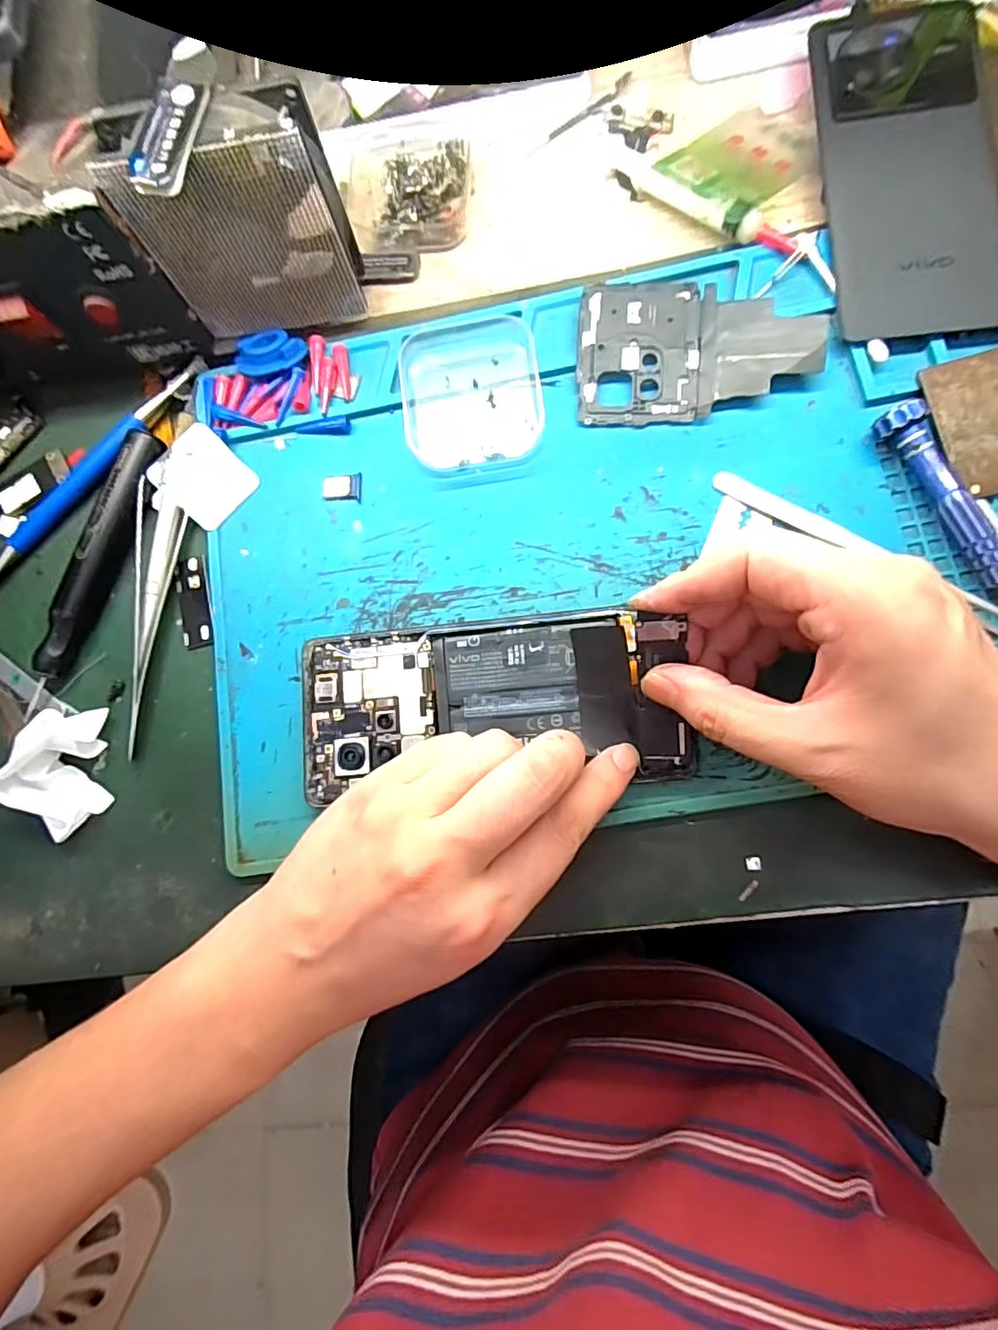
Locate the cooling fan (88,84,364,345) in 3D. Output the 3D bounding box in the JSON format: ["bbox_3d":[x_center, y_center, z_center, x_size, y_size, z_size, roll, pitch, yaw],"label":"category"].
[{"bbox_3d":[-0.105,-0.187,0.236,0.080,0.080,0.025,-8,82,5],"label":"cooling fan"}]

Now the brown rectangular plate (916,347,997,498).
[{"bbox_3d":[0.205,-0.102,0.231,0.037,0.005,0.060,-12,81,5],"label":"brown rectangular plate"}]

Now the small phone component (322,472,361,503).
[{"bbox_3d":[-0.075,-0.085,0.262,0.019,0.004,0.014,-2,82,6],"label":"small phone component"}]

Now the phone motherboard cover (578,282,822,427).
[{"bbox_3d":[0.089,-0.144,0.248,0.103,0.005,0.064,-2,88,10],"label":"phone motherboard cover"}]

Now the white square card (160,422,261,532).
[{"bbox_3d":[-0.143,-0.091,0.266,0.040,0.004,0.037,43,84,-8],"label":"white square card"}]

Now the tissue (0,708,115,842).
[{"bbox_3d":[-0.196,0.048,0.245,0.038,0.024,0.050,38,88,10],"label":"tissue"}]

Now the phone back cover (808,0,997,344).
[{"bbox_3d":[0.185,-0.221,0.244,0.073,0.010,0.154,-5,82,6],"label":"phone back cover"}]

